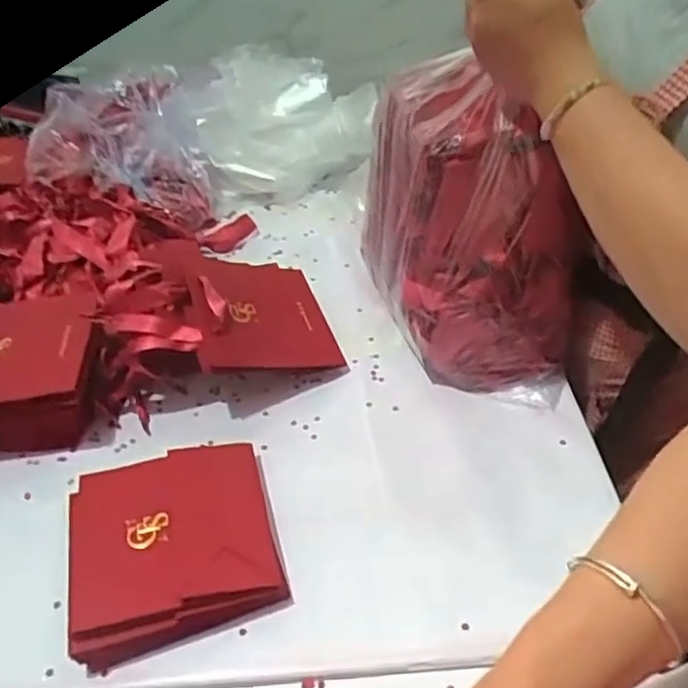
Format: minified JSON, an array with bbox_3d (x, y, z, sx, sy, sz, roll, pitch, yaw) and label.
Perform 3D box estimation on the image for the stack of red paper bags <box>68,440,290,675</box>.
[{"bbox_3d":[-0.128,0.144,0.498,0.143,0.038,0.150,-15,42,-11],"label":"stack of red paper bags"}]

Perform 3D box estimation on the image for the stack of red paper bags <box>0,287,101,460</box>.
[{"bbox_3d":[-0.299,0.018,0.626,0.161,0.070,0.176,-13,41,-8],"label":"stack of red paper bags"}]

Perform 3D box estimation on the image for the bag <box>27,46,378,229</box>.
[{"bbox_3d":[-0.179,-0.281,0.892,0.433,0.144,0.225,-20,43,-15],"label":"bag"}]

